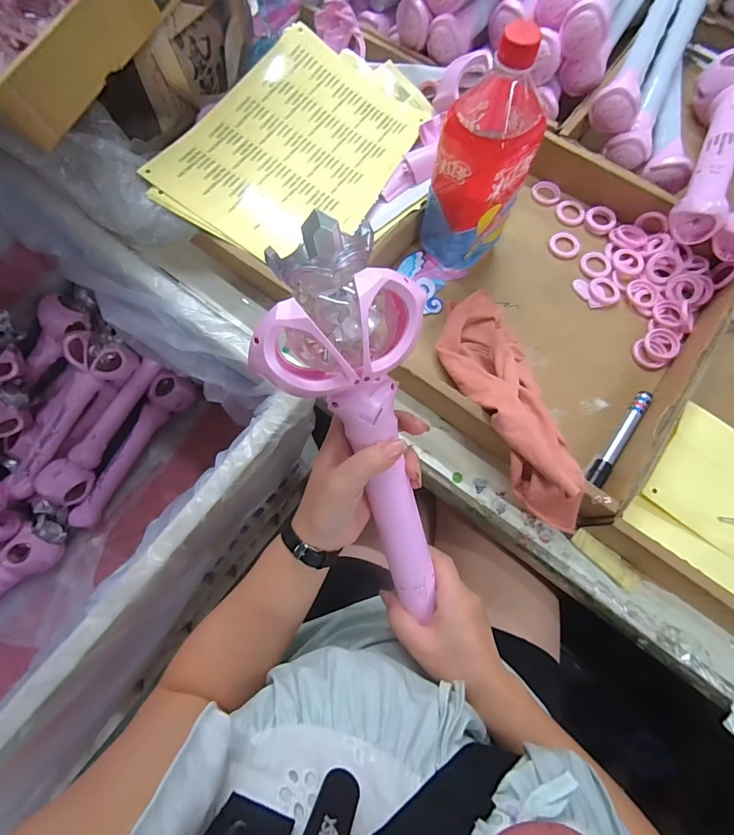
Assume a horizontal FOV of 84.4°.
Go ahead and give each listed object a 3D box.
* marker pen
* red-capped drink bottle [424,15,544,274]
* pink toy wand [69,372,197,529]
[{"bbox_3d":[0.266,0.020,0.425,0.015,0.017,0.126,35,76,10],"label":"marker pen"},{"bbox_3d":[0.115,-0.246,0.409,0.084,0.216,0.070,-35,76,-10],"label":"red-capped drink bottle"},{"bbox_3d":[-0.461,0.062,0.787,0.071,0.058,0.335,30,75,9],"label":"pink toy wand"}]

